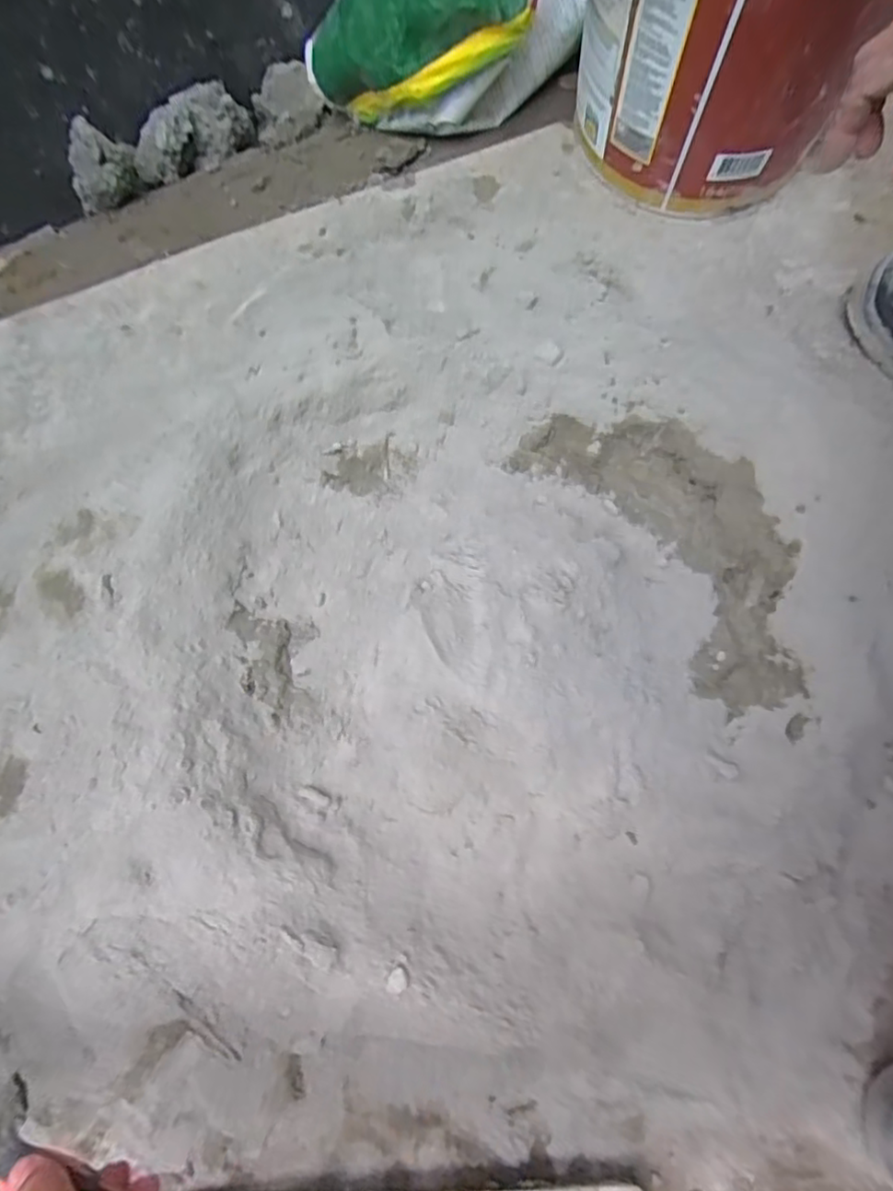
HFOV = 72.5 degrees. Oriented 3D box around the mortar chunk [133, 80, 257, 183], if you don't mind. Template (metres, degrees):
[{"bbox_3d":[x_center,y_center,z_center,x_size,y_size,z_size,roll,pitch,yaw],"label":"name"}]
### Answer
[{"bbox_3d":[-0.312,-0.565,0.743,0.154,0.058,0.062,-29,73,-7],"label":"mortar chunk"}]

